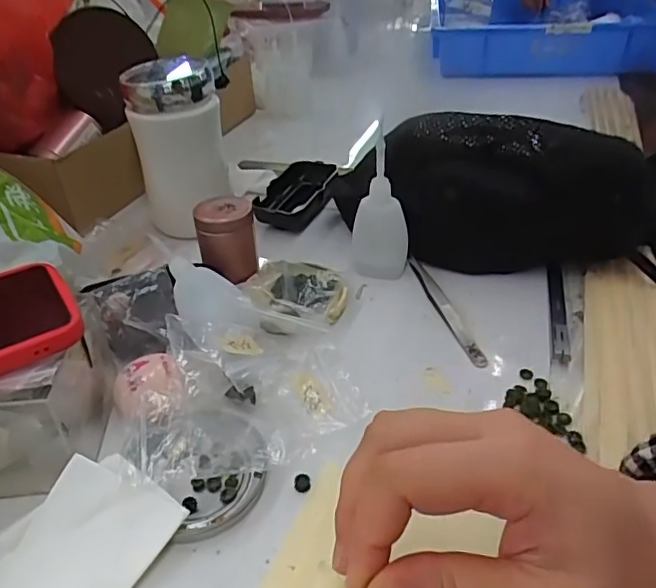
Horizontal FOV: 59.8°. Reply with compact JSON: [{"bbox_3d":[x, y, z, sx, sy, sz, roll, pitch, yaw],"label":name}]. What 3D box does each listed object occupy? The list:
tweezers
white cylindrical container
[{"bbox_3d":[0.084,0.007,0.428,0.012,0.006,0.135,-10,37,-12],"label":"tweezers"},{"bbox_3d":[-0.129,-0.126,0.499,0.074,0.142,0.061,-6,37,-7],"label":"white cylindrical container"}]

